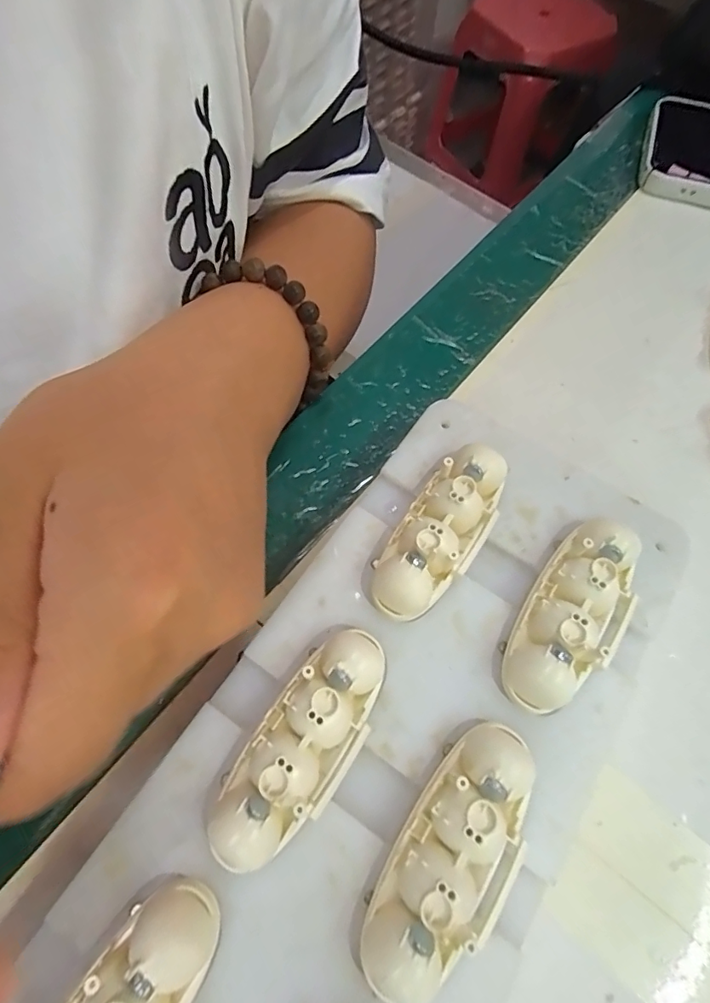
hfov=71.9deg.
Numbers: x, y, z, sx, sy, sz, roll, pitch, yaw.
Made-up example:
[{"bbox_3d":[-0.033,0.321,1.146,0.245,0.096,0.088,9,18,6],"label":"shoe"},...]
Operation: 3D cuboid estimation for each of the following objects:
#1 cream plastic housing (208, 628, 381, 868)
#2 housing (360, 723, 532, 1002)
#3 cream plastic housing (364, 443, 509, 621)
[{"bbox_3d":[-0.013,0.064,0.128,0.024,0.015,0.061,35,68,12],"label":"cream plastic housing"},{"bbox_3d":[0.024,0.087,0.118,0.023,0.018,0.063,33,67,11],"label":"housing"},{"bbox_3d":[0.027,0.009,0.153,0.024,0.018,0.059,35,68,12],"label":"cream plastic housing"}]

